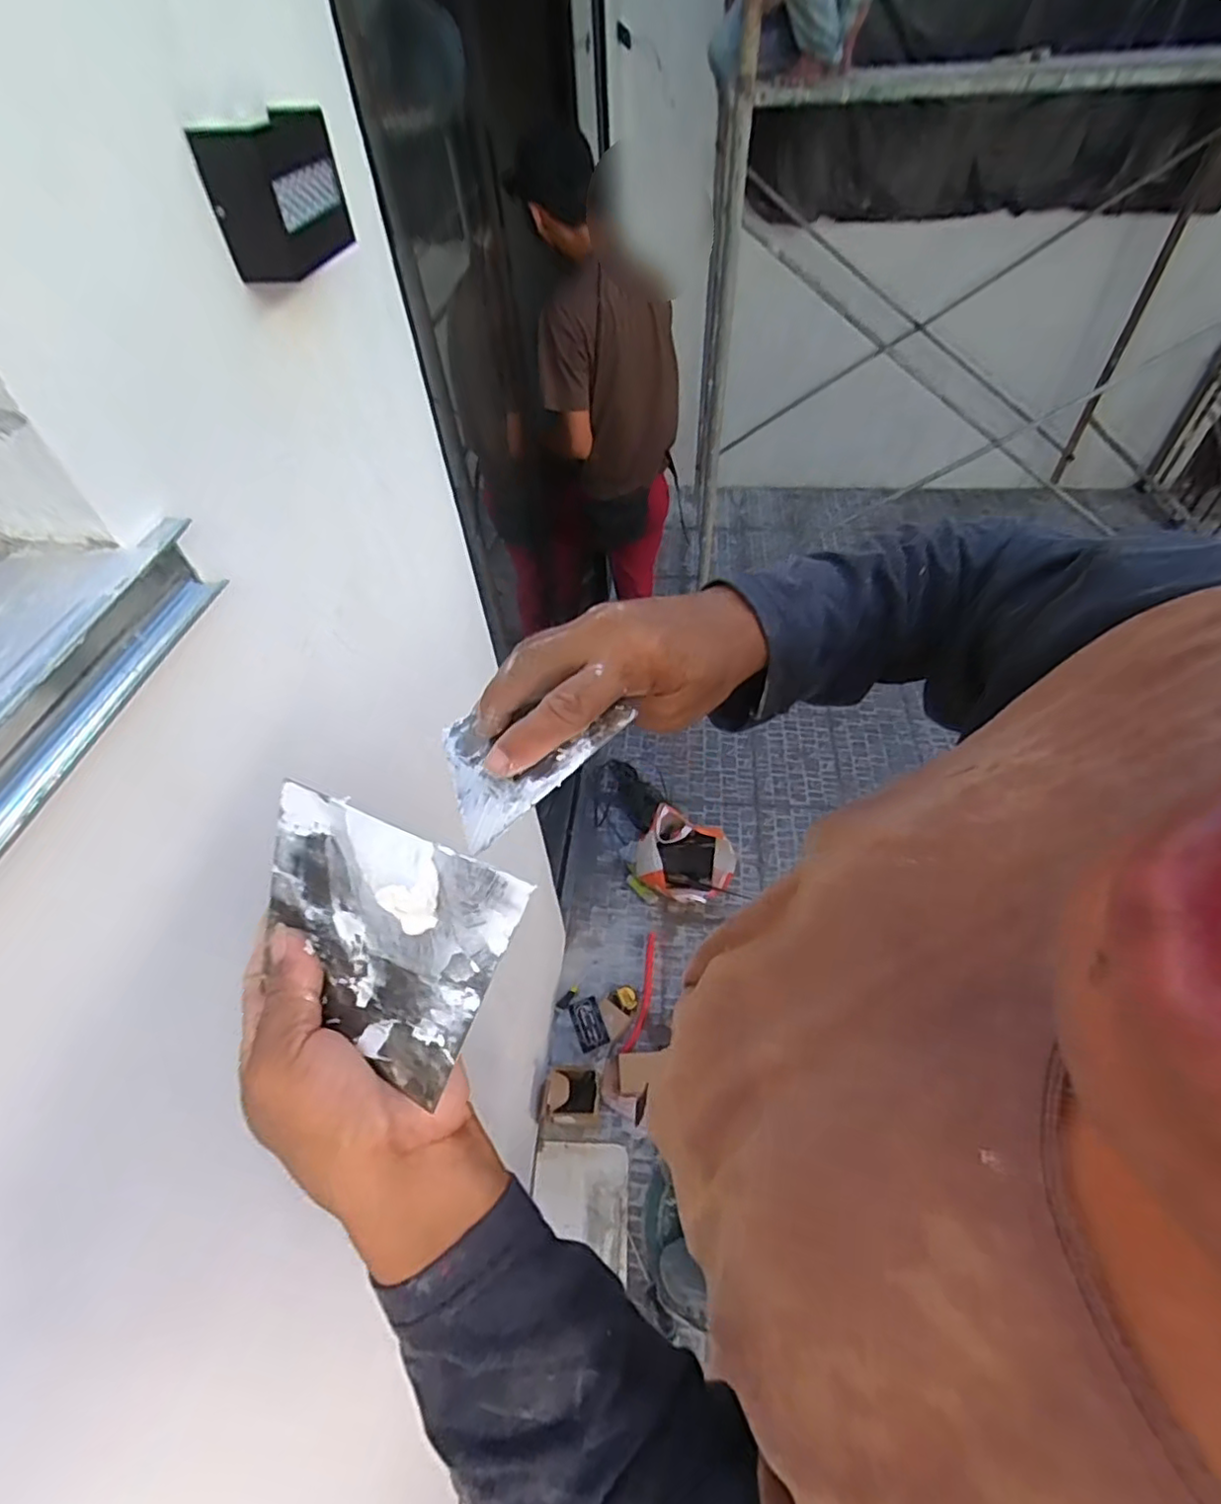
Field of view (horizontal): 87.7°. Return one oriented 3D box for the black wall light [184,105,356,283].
[{"bbox_3d":[-0.230,-0.394,0.449,0.047,0.077,0.117,-1,50,5],"label":"black wall light"}]

